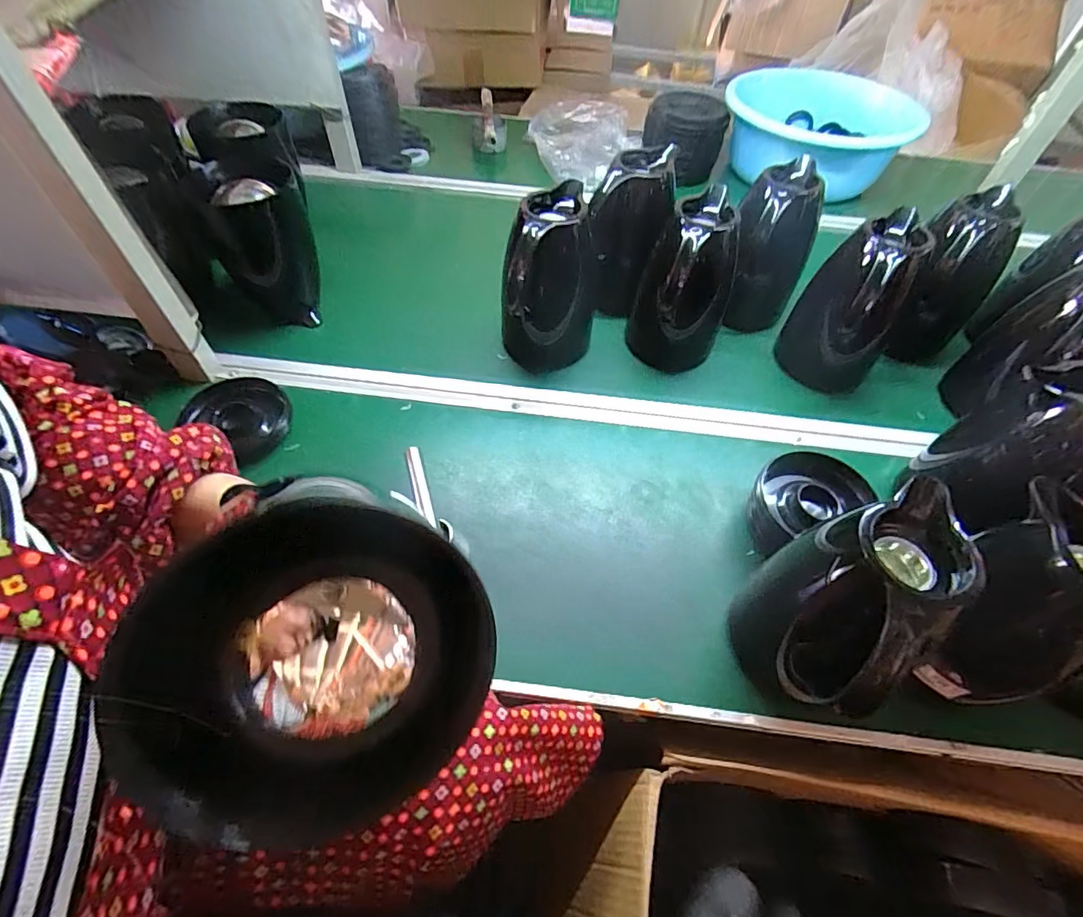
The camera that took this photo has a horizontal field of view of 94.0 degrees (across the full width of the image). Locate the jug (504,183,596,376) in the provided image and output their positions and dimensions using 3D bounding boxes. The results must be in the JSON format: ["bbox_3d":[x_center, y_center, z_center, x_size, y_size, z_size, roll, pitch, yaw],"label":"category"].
[{"bbox_3d":[0.018,-0.242,0.663,0.110,0.190,0.168,10,53,5],"label":"jug"}]

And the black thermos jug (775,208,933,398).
[{"bbox_3d":[0.409,-0.186,0.664,0.105,0.206,0.131,-1,53,-3],"label":"black thermos jug"}]

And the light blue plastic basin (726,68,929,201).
[{"bbox_3d":[0.552,-0.671,1.032,0.357,0.118,0.334,1,53,-2],"label":"light blue plastic basin"}]

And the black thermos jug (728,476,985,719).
[{"bbox_3d":[0.254,0.131,0.413,0.128,0.216,0.134,-2,56,-4],"label":"black thermos jug"}]

